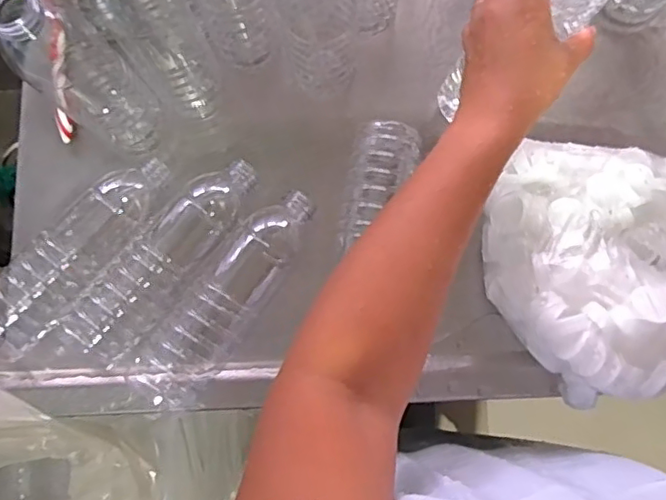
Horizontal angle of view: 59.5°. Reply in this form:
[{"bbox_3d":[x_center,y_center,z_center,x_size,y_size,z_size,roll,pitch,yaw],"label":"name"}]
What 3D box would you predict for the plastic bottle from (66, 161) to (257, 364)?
[{"bbox_3d":[-0.145,0.000,0.495,0.059,0.058,0.194,35,81,7],"label":"plastic bottle"}]

